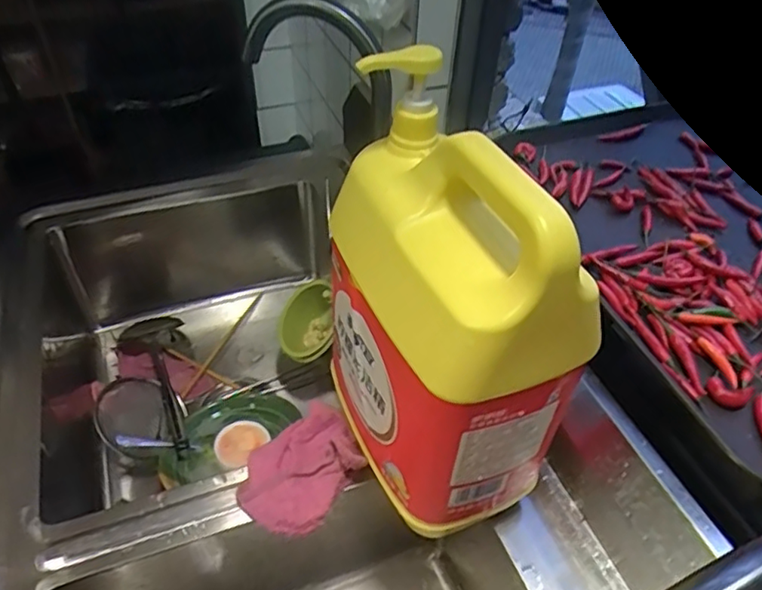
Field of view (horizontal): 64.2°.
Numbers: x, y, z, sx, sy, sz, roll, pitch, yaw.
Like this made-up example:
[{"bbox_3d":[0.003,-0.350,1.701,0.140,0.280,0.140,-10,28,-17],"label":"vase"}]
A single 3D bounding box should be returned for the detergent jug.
[{"bbox_3d":[0.046,0.011,0.488,0.131,0.322,0.207,-15,46,-17],"label":"detergent jug"}]

